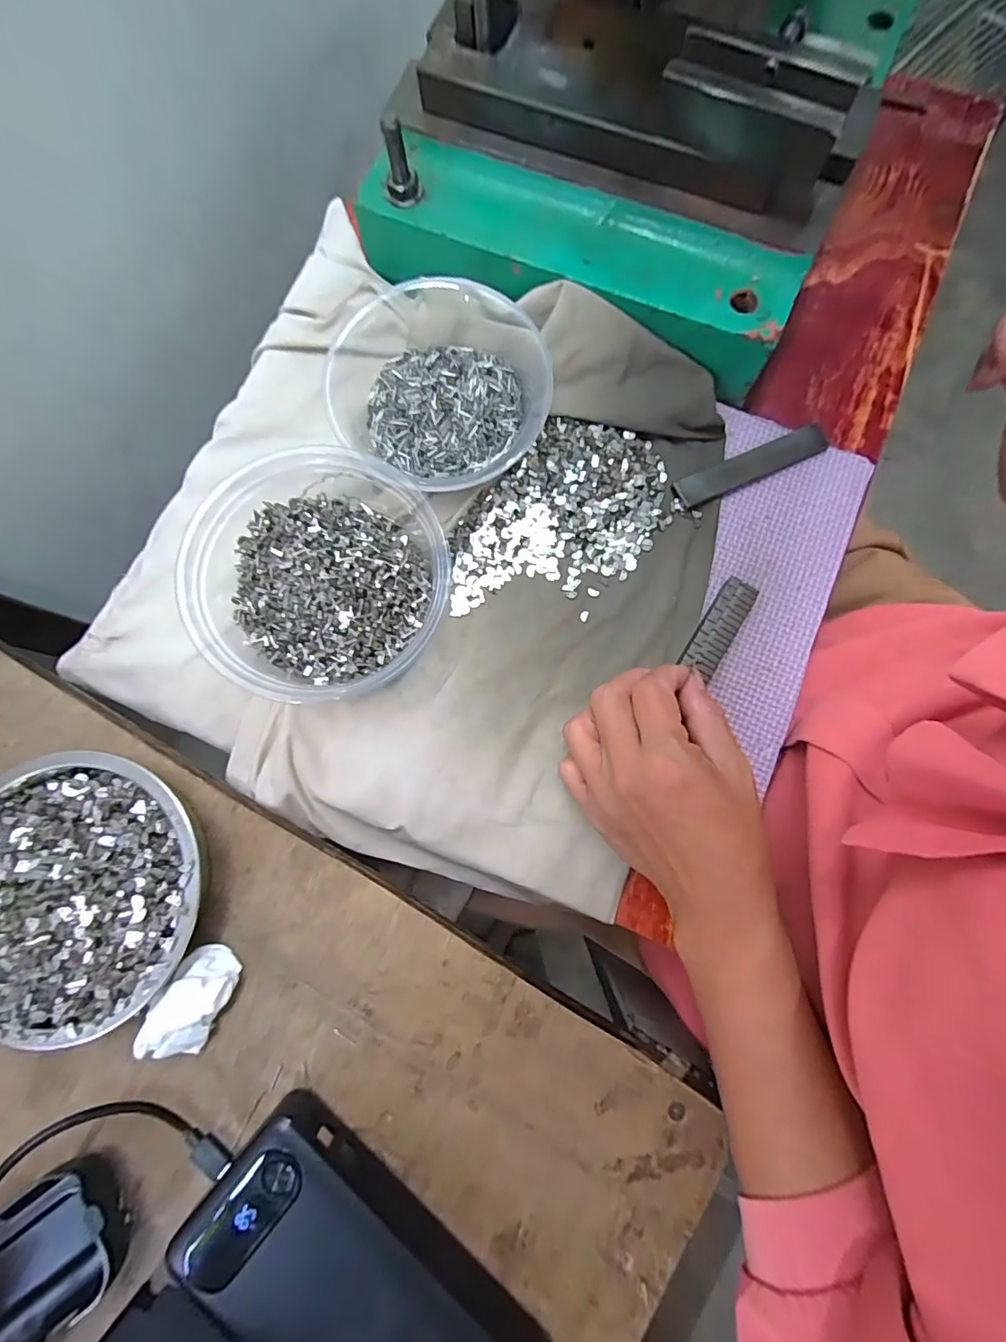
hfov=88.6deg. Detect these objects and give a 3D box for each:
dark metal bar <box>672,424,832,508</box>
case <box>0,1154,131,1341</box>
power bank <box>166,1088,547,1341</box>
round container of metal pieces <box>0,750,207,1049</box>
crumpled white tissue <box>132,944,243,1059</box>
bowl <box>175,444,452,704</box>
[{"bbox_3d":[0.147,-0.122,0.309,0.094,0.011,0.019,-23,81,-3],"label":"dark metal bar"},{"bbox_3d":[-0.209,0.256,0.213,0.111,0.025,0.050,-35,81,-8],"label":"case"},{"bbox_3d":[-0.057,0.262,0.210,0.156,0.026,0.073,42,80,7],"label":"power bank"},{"bbox_3d":[-0.197,0.101,0.241,0.117,0.030,0.117,0,78,-1],"label":"round container of metal pieces"},{"bbox_3d":[-0.141,0.152,0.236,0.026,0.021,0.043,28,79,5],"label":"crumpled white tissue"},{"bbox_3d":[-0.106,-0.059,0.288,0.150,0.048,0.141,0,78,-1],"label":"bowl"}]

